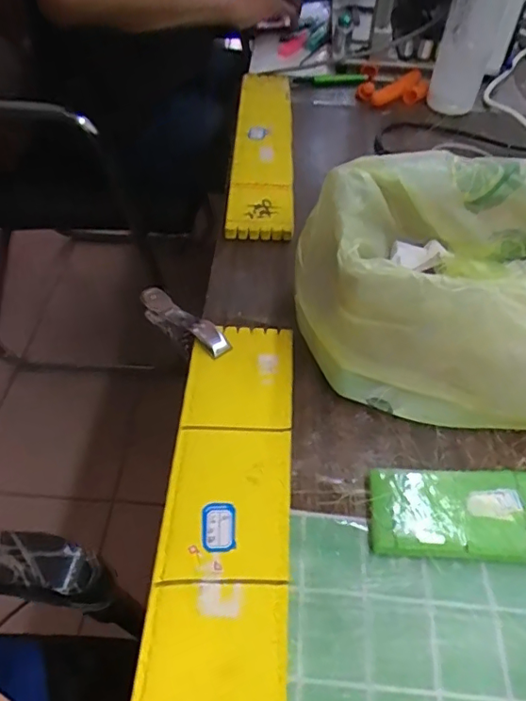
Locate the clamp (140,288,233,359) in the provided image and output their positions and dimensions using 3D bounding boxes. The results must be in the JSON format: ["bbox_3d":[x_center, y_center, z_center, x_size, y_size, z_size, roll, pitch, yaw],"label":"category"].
[{"bbox_3d":[-0.069,-0.023,0.475,0.020,0.036,0.120,-35,43,-27],"label":"clamp"}]

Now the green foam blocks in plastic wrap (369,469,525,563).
[{"bbox_3d":[0.162,0.109,0.355,0.179,0.015,0.060,3,49,2],"label":"green foam blocks in plastic wrap"}]

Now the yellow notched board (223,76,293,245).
[{"bbox_3d":[0.001,-0.253,0.660,0.069,0.027,0.359,1,49,1],"label":"yellow notched board"}]

